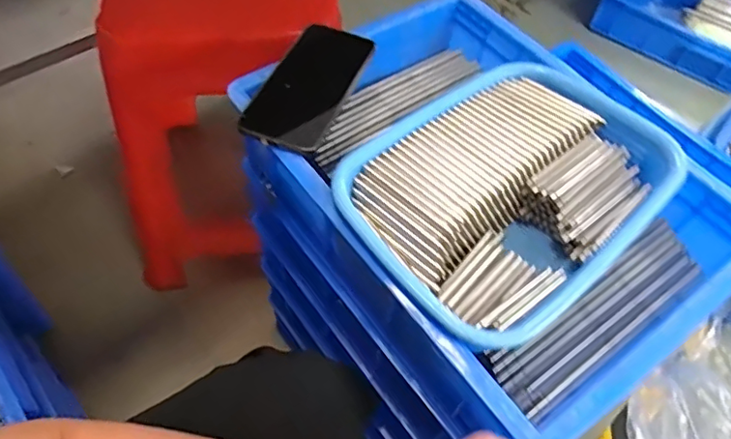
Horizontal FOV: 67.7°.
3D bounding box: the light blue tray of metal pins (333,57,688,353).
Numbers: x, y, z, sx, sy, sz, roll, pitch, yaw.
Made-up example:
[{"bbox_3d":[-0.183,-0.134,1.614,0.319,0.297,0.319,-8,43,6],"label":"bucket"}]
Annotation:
[{"bbox_3d":[0.124,-0.023,0.489,0.291,0.070,0.208,-36,65,-26],"label":"light blue tray of metal pins"}]

